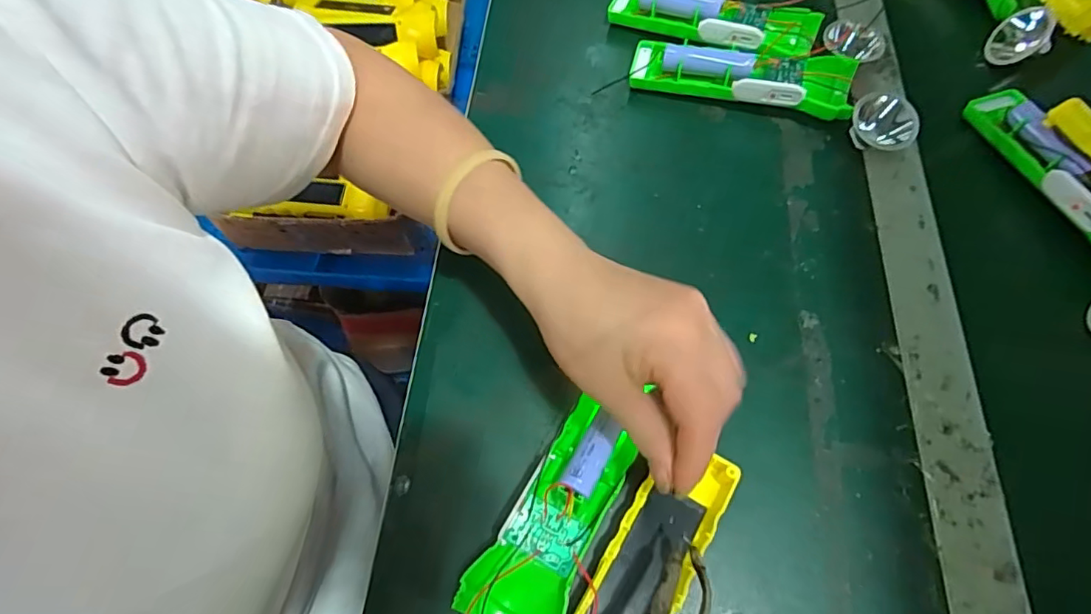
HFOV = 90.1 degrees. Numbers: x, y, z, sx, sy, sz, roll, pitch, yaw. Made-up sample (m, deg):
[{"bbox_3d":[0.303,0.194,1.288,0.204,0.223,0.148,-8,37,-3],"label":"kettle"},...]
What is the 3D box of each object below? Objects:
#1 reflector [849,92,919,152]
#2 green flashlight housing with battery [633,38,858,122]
[{"bbox_3d":[0.241,-0.129,0.390,0.043,0.035,0.030,35,71,17],"label":"reflector"},{"bbox_3d":[0.146,-0.175,0.416,0.159,0.034,0.043,13,66,8],"label":"green flashlight housing with battery"}]

